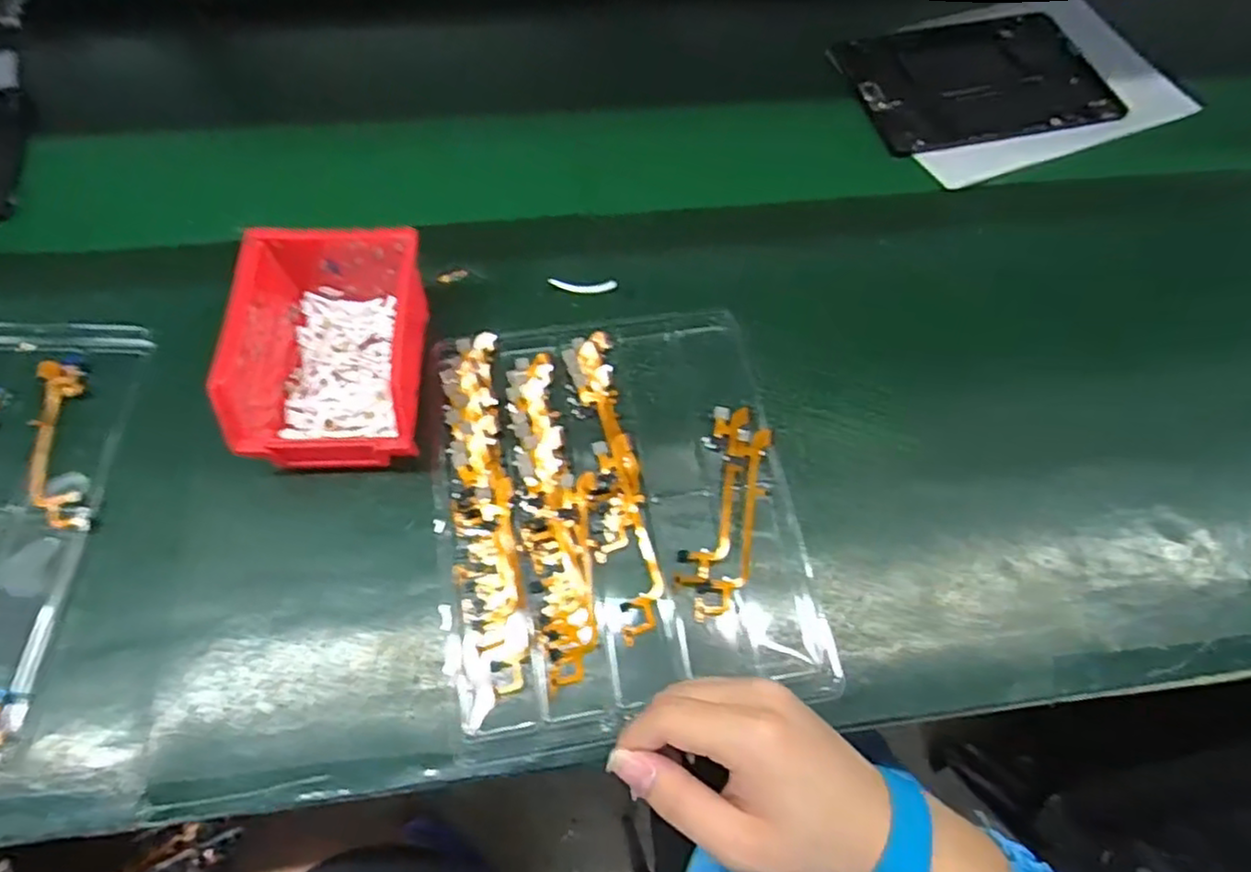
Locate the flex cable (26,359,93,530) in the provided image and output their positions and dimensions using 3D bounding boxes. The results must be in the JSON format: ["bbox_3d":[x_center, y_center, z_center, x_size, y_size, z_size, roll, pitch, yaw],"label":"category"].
[{"bbox_3d":[-0.363,0.002,0.430,0.031,0.006,0.127,-17,64,-11],"label":"flex cable"}]

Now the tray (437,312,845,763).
[{"bbox_3d":[-0.004,0.040,0.427,0.220,0.019,0.265,-7,62,-6],"label":"tray"}]

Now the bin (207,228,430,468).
[{"bbox_3d":[-0.184,-0.054,0.430,0.102,0.078,0.139,-1,62,-3],"label":"bin"}]

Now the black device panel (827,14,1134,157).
[{"bbox_3d":[0.339,-0.346,0.648,0.251,0.014,0.173,-14,63,-10],"label":"black device panel"}]

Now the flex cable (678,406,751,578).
[{"bbox_3d":[0.059,0.031,0.430,0.029,0.006,0.119,13,62,4],"label":"flex cable"}]

